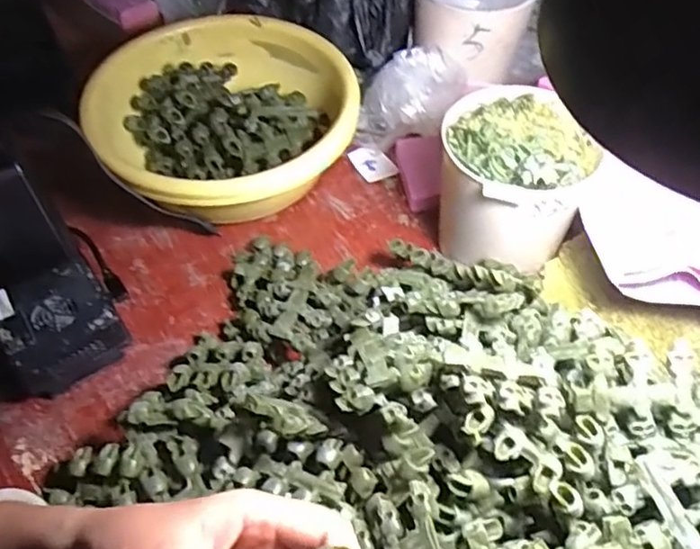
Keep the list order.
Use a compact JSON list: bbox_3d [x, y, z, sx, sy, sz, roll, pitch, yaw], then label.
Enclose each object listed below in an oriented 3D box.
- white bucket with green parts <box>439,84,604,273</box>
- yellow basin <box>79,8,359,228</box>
[{"bbox_3d":[0.124,-0.071,0.484,0.104,0.104,0.111,-1,52,1],"label":"white bucket with green parts"},{"bbox_3d":[-0.111,-0.132,0.558,0.216,0.078,0.218,-1,52,1],"label":"yellow basin"}]

